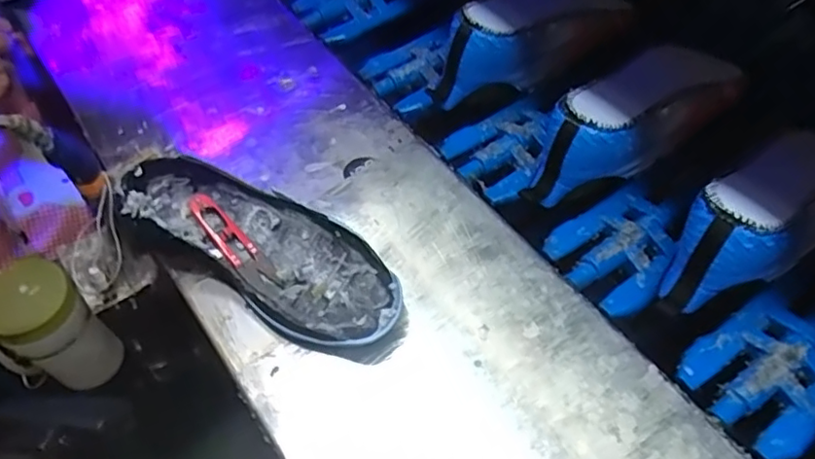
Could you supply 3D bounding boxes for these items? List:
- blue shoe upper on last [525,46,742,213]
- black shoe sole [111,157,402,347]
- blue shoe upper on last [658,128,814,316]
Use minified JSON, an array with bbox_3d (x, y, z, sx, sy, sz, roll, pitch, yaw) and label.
[{"bbox_3d":[0.199,-0.100,0.540,0.228,0.091,0.082,-34,59,-18],"label":"blue shoe upper on last"},{"bbox_3d":[-0.106,0.010,0.457,0.237,0.045,0.093,28,60,21],"label":"black shoe sole"},{"bbox_3d":[0.273,-0.011,0.469,0.210,0.096,0.078,-31,59,-18],"label":"blue shoe upper on last"}]

